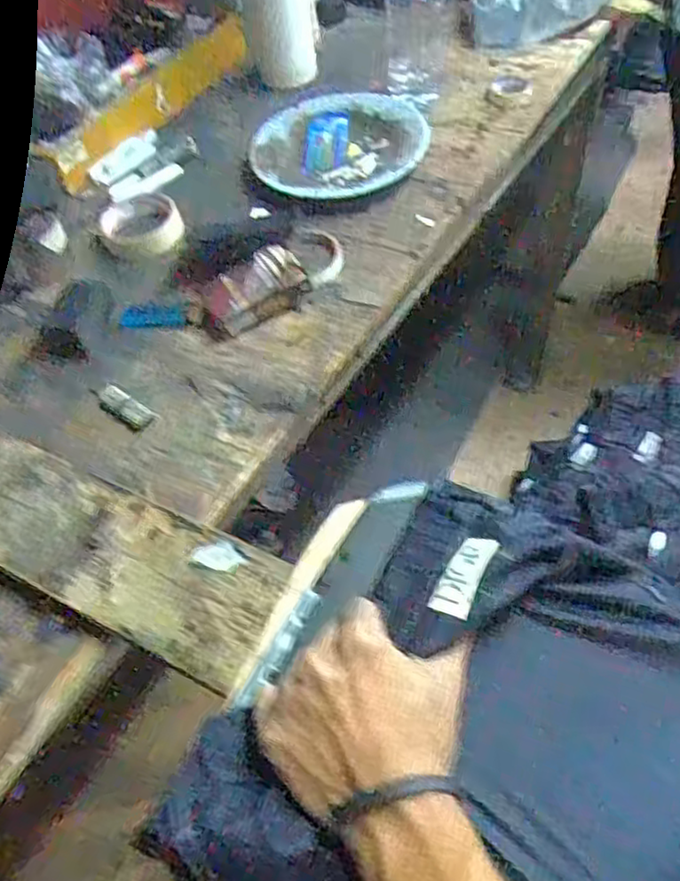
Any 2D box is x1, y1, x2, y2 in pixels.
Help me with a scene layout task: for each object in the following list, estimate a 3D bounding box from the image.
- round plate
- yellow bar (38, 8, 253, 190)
[{"bbox_3d":[0.001,-0.326,0.769,0.192,0.026,0.170,-6,53,1],"label":"round plate"},{"bbox_3d":[-0.226,-0.423,0.854,0.051,0.033,0.337,25,60,22],"label":"yellow bar"}]

